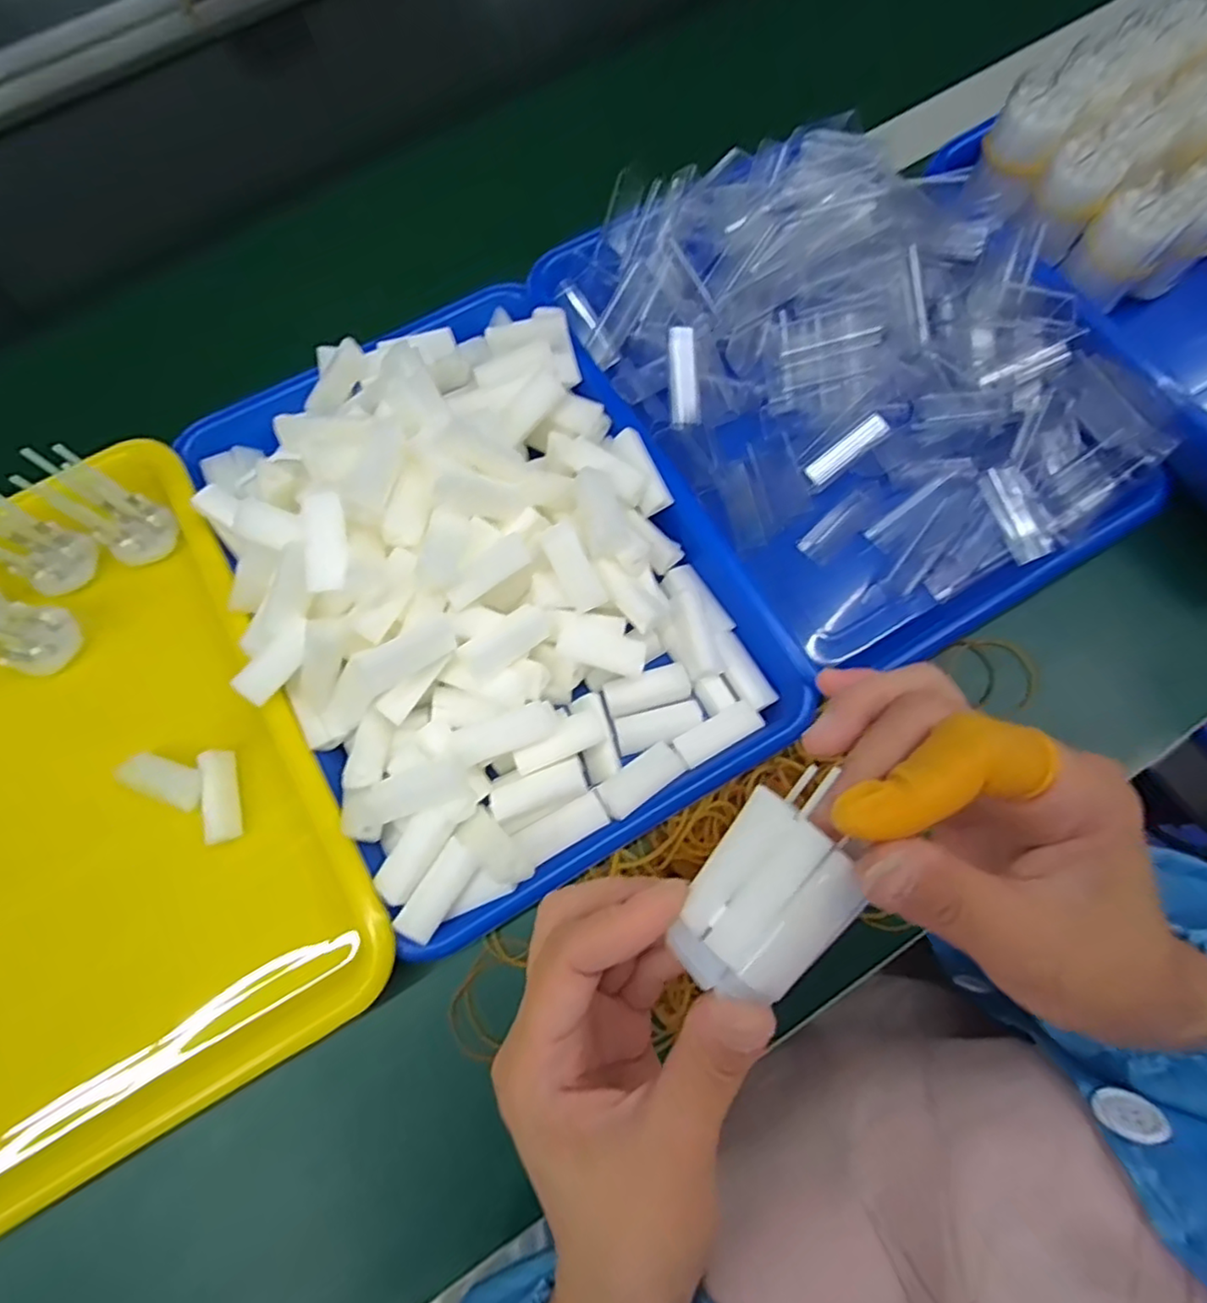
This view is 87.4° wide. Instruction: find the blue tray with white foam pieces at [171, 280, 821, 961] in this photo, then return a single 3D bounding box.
[{"bbox_3d":[-0.065,-0.053,0.321,0.235,0.070,0.324,-29,75,-6],"label":"blue tray with white foam pieces"}]

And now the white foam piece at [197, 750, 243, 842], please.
[{"bbox_3d":[-0.193,0.072,0.316,0.011,0.010,0.046,-16,74,-3],"label":"white foam piece"}]

